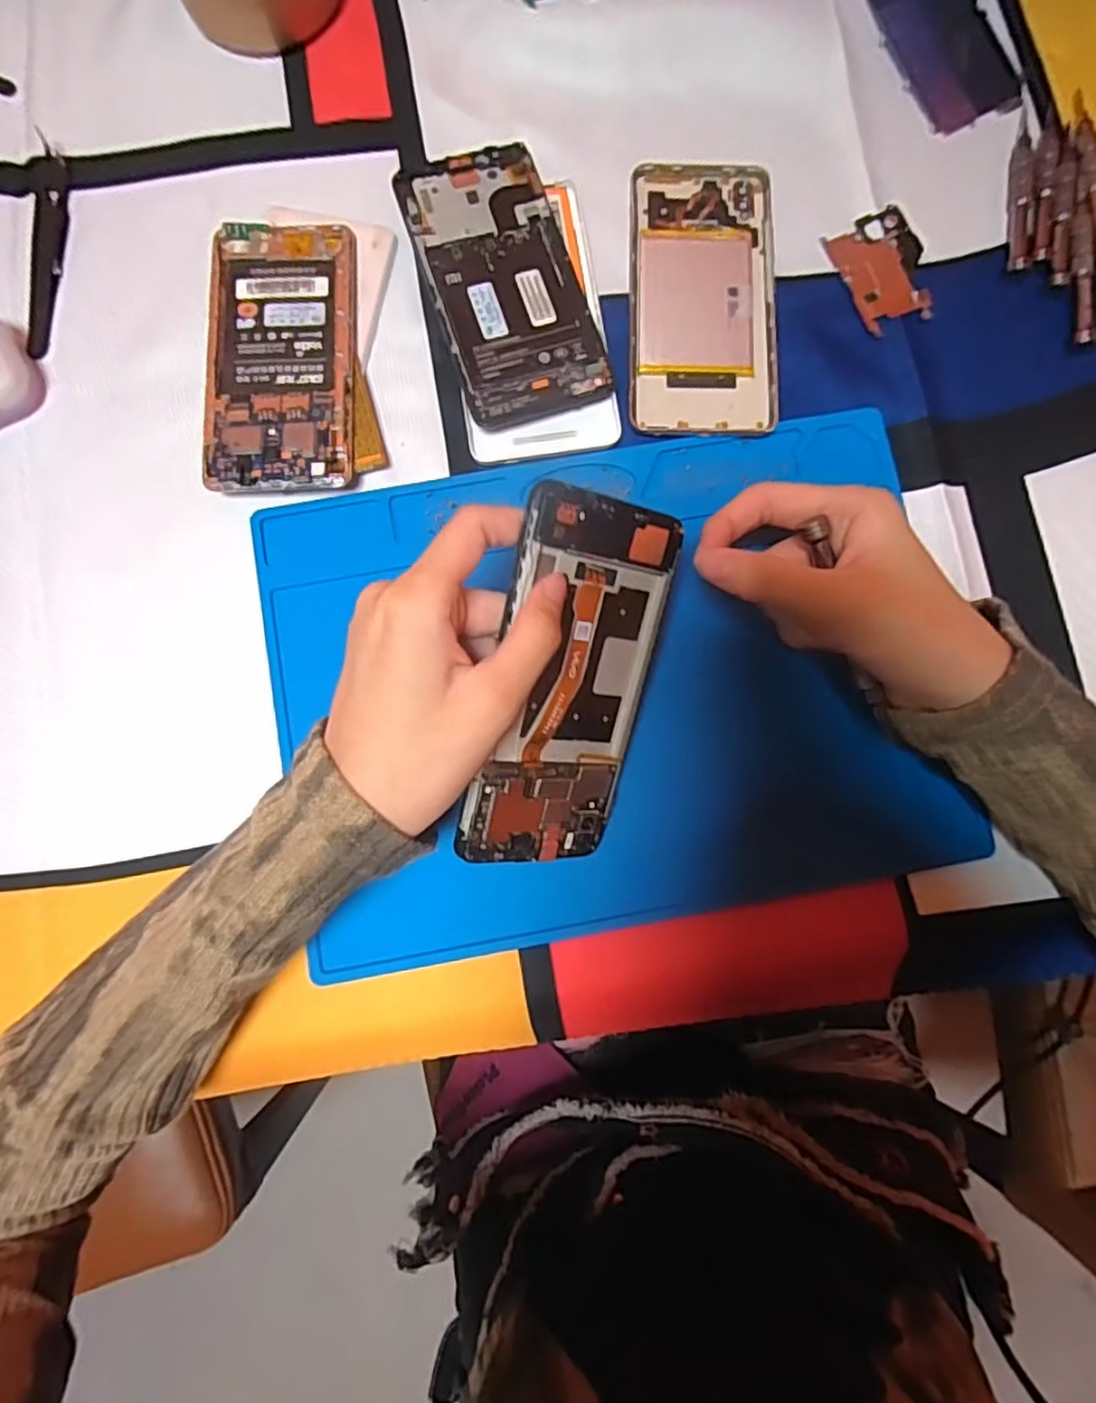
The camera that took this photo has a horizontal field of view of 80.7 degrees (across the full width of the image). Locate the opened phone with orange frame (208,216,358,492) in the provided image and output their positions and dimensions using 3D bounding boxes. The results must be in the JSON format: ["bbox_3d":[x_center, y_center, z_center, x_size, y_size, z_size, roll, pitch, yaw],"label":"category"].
[{"bbox_3d":[-0.131,-0.171,0.318,0.069,0.008,0.140,-1,80,-2],"label":"opened phone with orange frame"}]

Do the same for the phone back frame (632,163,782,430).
[{"bbox_3d":[0.080,-0.212,0.334,0.074,0.004,0.154,1,83,-1],"label":"phone back frame"}]

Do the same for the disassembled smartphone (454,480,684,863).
[{"bbox_3d":[0.009,-0.004,0.260,0.071,0.006,0.147,5,105,-34],"label":"disassembled smartphone"}]

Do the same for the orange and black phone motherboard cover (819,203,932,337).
[{"bbox_3d":[0.177,-0.227,0.339,0.044,0.004,0.065,-21,83,-3],"label":"orange and black phone motherboard cover"}]

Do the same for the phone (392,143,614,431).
[{"bbox_3d":[-0.023,-0.212,0.330,0.073,0.014,0.149,-19,83,-3],"label":"phone"}]

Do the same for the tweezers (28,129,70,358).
[{"bbox_3d":[-0.260,-0.237,0.335,0.015,0.007,0.116,-1,83,-1],"label":"tweezers"}]

